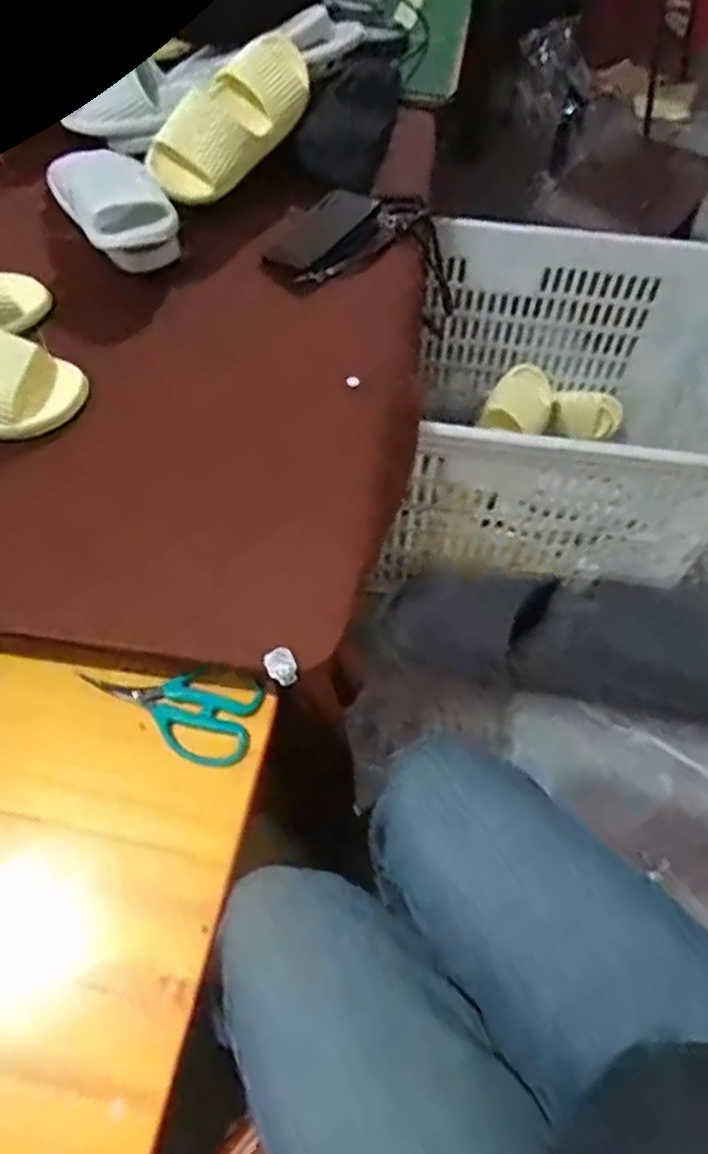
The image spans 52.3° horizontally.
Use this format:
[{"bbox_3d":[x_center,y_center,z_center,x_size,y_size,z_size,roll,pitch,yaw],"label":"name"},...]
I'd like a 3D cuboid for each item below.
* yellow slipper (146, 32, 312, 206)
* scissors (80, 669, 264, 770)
[{"bbox_3d":[-0.150,-0.601,0.941,0.091,0.085,0.281,32,75,17],"label":"yellow slipper"},{"bbox_3d":[-0.153,0.108,0.610,0.147,0.008,0.073,19,58,10],"label":"scissors"}]

